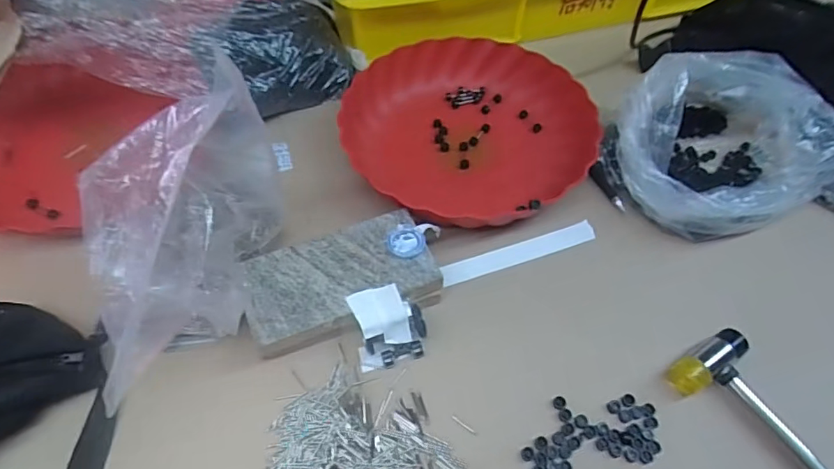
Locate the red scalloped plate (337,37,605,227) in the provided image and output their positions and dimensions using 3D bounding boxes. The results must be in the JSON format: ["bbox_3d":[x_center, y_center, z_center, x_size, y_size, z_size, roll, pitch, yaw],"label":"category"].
[{"bbox_3d":[0.048,-0.109,0.509,0.234,0.042,0.236,0,55,0],"label":"red scalloped plate"}]

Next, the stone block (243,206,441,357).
[{"bbox_3d":[-0.061,0.041,0.414,0.146,0.035,0.083,-19,58,-13],"label":"stone block"}]

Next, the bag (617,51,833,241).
[{"bbox_3d":[0.286,-0.086,0.468,0.206,0.110,0.146,-20,57,-15],"label":"bag"}]

